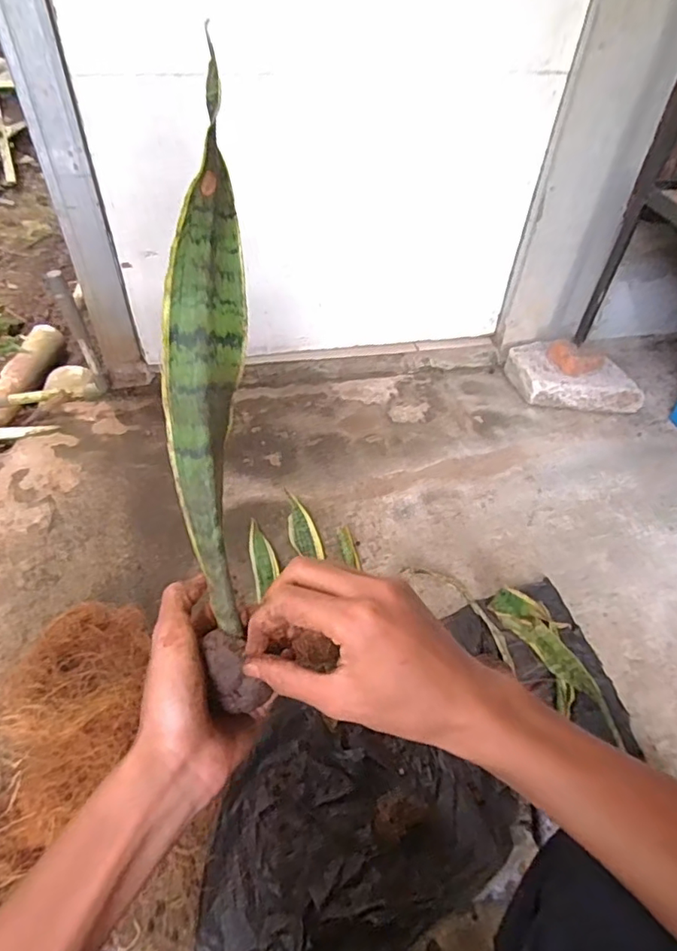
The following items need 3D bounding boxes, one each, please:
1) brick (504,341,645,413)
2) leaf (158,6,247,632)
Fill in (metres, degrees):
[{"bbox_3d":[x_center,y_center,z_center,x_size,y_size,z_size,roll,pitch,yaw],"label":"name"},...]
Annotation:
[{"bbox_3d":[0.505,-0.208,1.186,0.285,0.101,0.117,16,47,14],"label":"brick"},{"bbox_3d":[-0.071,-0.051,0.290,0.038,0.274,0.031,3,15,1],"label":"leaf"}]

